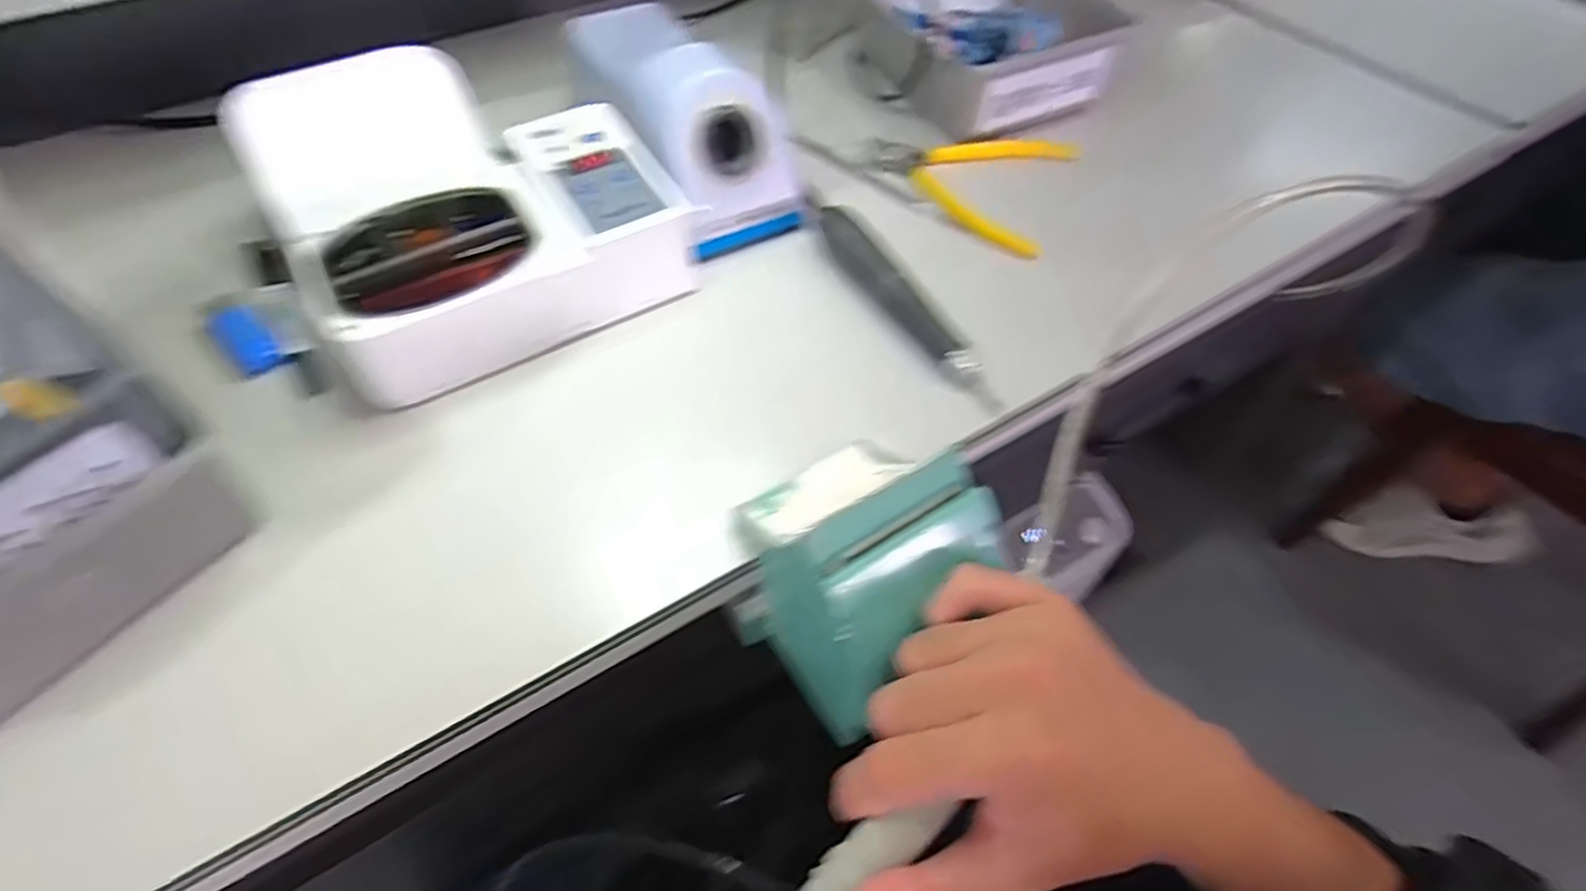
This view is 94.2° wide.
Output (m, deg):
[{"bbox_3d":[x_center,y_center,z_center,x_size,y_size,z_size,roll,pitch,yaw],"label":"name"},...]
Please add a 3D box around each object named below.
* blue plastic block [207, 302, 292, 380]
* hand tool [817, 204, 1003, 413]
[{"bbox_3d":[-0.304,-0.058,0.410,0.053,0.017,0.026,38,62,25],"label":"blue plastic block"},{"bbox_3d":[0.063,-0.083,0.427,0.018,0.025,0.172,-25,57,-17],"label":"hand tool"}]

